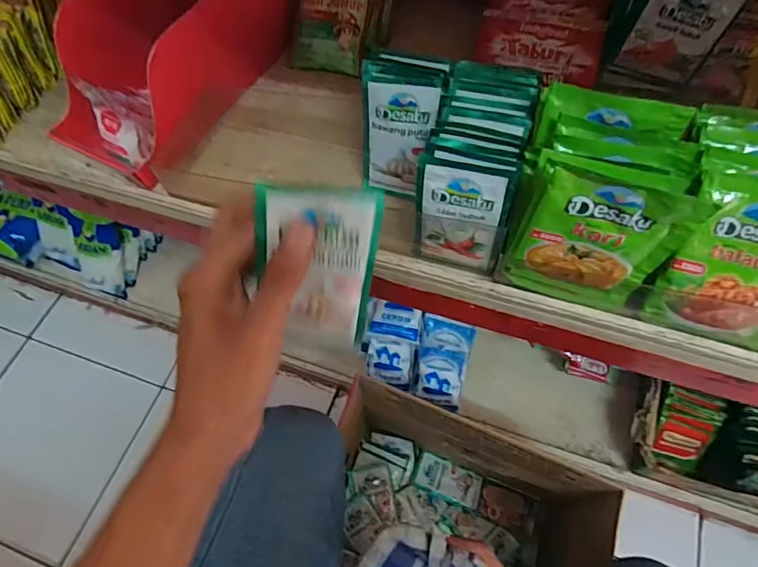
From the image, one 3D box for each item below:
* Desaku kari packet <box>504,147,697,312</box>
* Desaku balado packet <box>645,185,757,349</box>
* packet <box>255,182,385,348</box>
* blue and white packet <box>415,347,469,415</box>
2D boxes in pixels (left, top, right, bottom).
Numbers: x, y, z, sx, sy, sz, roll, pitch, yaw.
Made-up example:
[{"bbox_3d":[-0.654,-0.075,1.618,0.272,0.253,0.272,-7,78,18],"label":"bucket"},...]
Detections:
[{"bbox_3d":[0.137,-0.027,0.311,0.087,0.123,0.010,14,58,11],"label":"Desaku kari packet"},{"bbox_3d":[0.246,-0.010,0.328,0.097,0.111,0.021,3,23,9],"label":"Desaku balado packet"},{"bbox_3d":[-0.035,-0.007,0.265,0.063,0.099,0.006,5,33,-8],"label":"packet"},{"bbox_3d":[0.096,0.137,0.741,0.072,0.033,0.073,10,88,11],"label":"blue and white packet"}]

